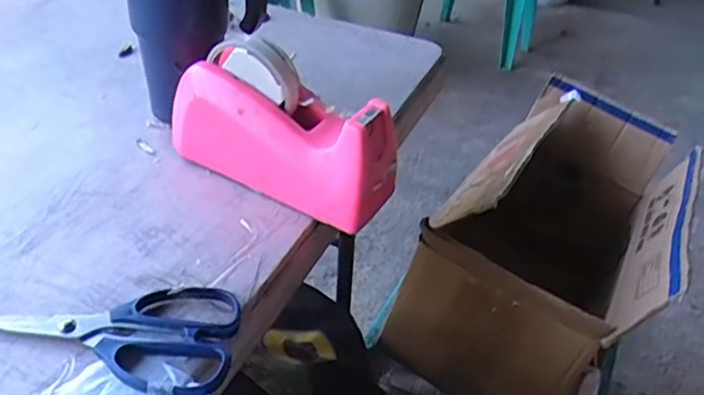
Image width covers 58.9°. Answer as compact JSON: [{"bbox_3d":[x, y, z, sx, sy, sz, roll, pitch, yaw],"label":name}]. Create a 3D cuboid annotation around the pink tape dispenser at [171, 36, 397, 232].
[{"bbox_3d":[-0.060,-0.061,0.519,0.195,0.115,0.066,24,43,22],"label":"pink tape dispenser"}]

